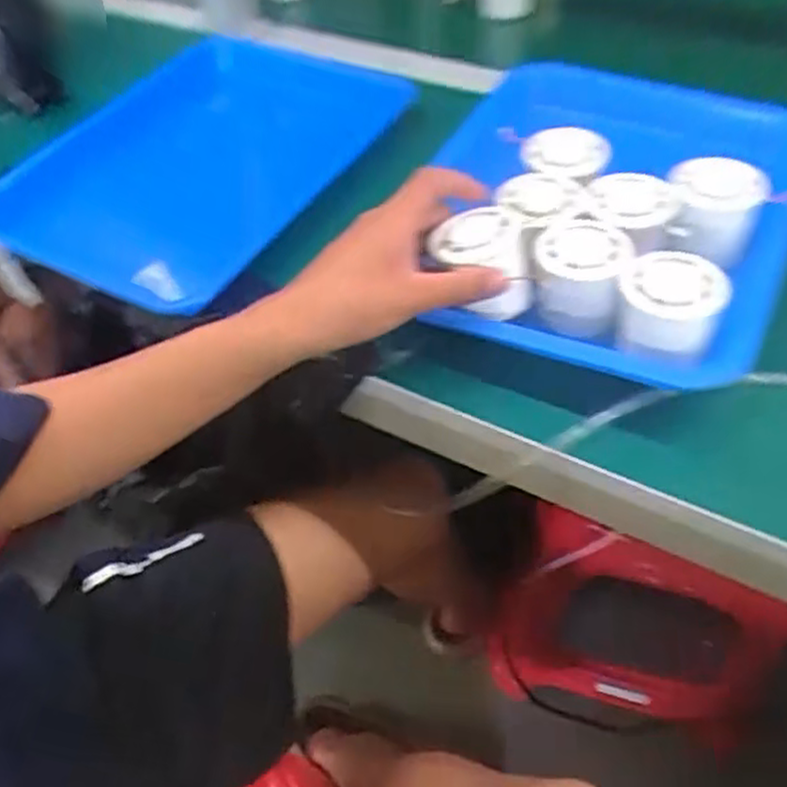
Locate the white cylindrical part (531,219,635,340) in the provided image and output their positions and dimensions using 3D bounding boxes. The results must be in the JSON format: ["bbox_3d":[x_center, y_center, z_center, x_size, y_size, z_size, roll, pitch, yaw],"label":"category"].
[{"bbox_3d":[0.124,-0.078,0.492,0.057,0.050,0.060,12,53,15],"label":"white cylindrical part"}]

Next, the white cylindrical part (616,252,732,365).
[{"bbox_3d":[0.167,-0.052,0.452,0.059,0.040,0.060,10,53,14],"label":"white cylindrical part"}]

